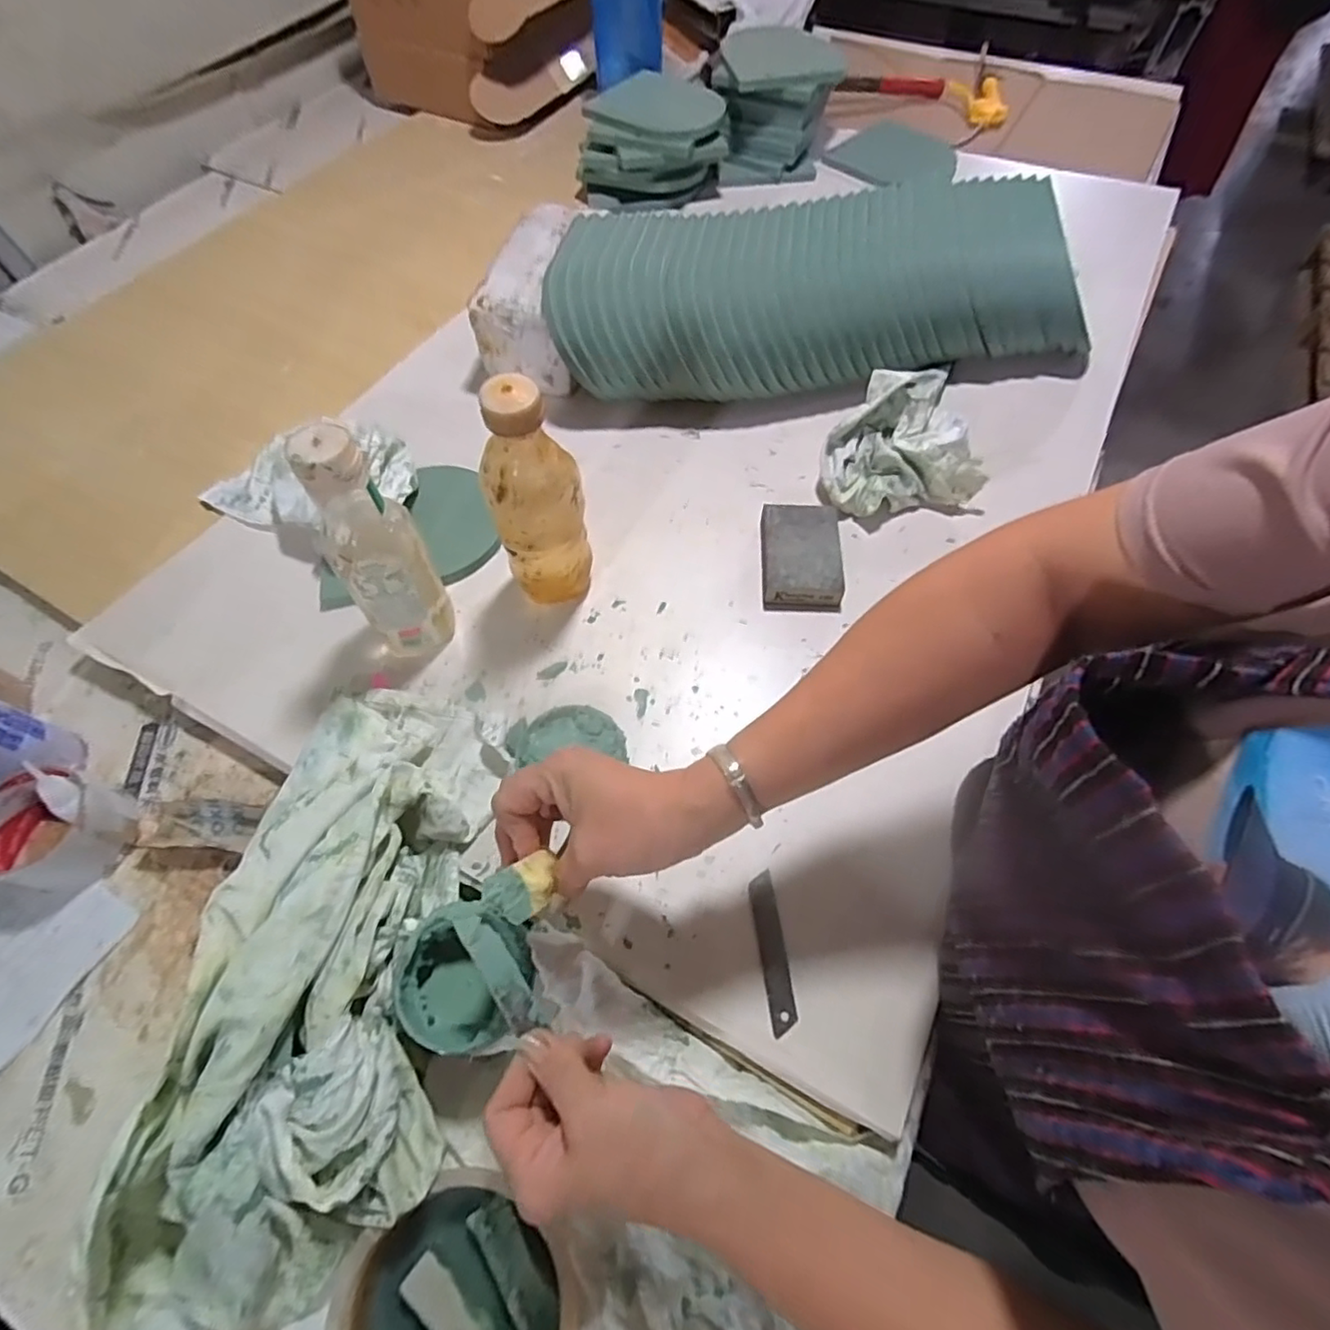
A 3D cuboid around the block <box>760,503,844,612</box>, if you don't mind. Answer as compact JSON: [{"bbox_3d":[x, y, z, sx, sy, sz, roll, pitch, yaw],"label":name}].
[{"bbox_3d":[0.124,-0.101,0.576,0.069,0.028,0.107,2,60,1],"label":"block"}]

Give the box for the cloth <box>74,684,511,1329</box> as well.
[{"bbox_3d":[-0.207,0.178,0.390,0.166,0.084,0.379,5,60,3],"label":"cloth"}]

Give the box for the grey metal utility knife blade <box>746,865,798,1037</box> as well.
[{"bbox_3d":[0.072,0.191,0.422,0.018,0.004,0.097,-6,60,-3],"label":"grey metal utility knife blade"}]

